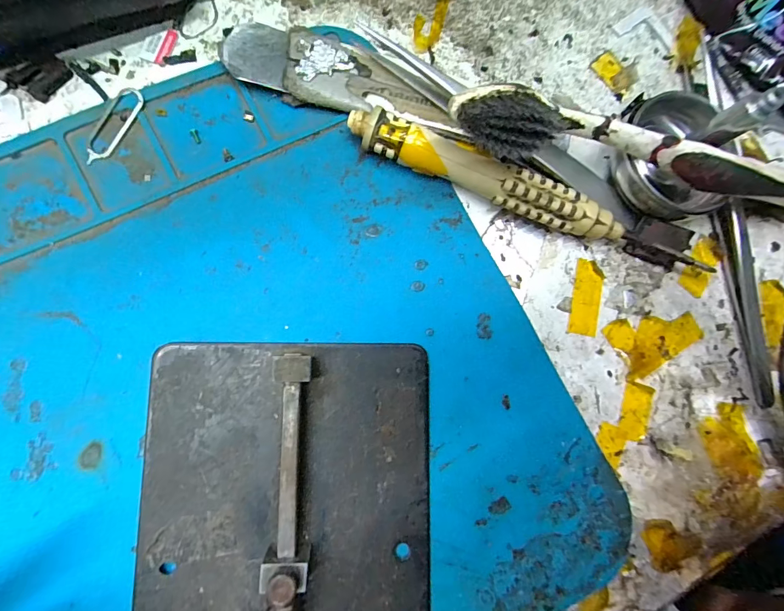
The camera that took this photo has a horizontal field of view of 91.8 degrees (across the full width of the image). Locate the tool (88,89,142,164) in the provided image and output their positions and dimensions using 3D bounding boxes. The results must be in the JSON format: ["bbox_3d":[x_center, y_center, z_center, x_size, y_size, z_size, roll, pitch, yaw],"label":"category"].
[{"bbox_3d":[-0.084,-0.054,0.115,0.008,0.004,0.026,30,86,-13],"label":"tool"}]

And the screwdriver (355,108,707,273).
[{"bbox_3d":[0.045,-0.034,0.123,0.119,0.013,0.012,18,82,-4],"label":"screwdriver"}]

